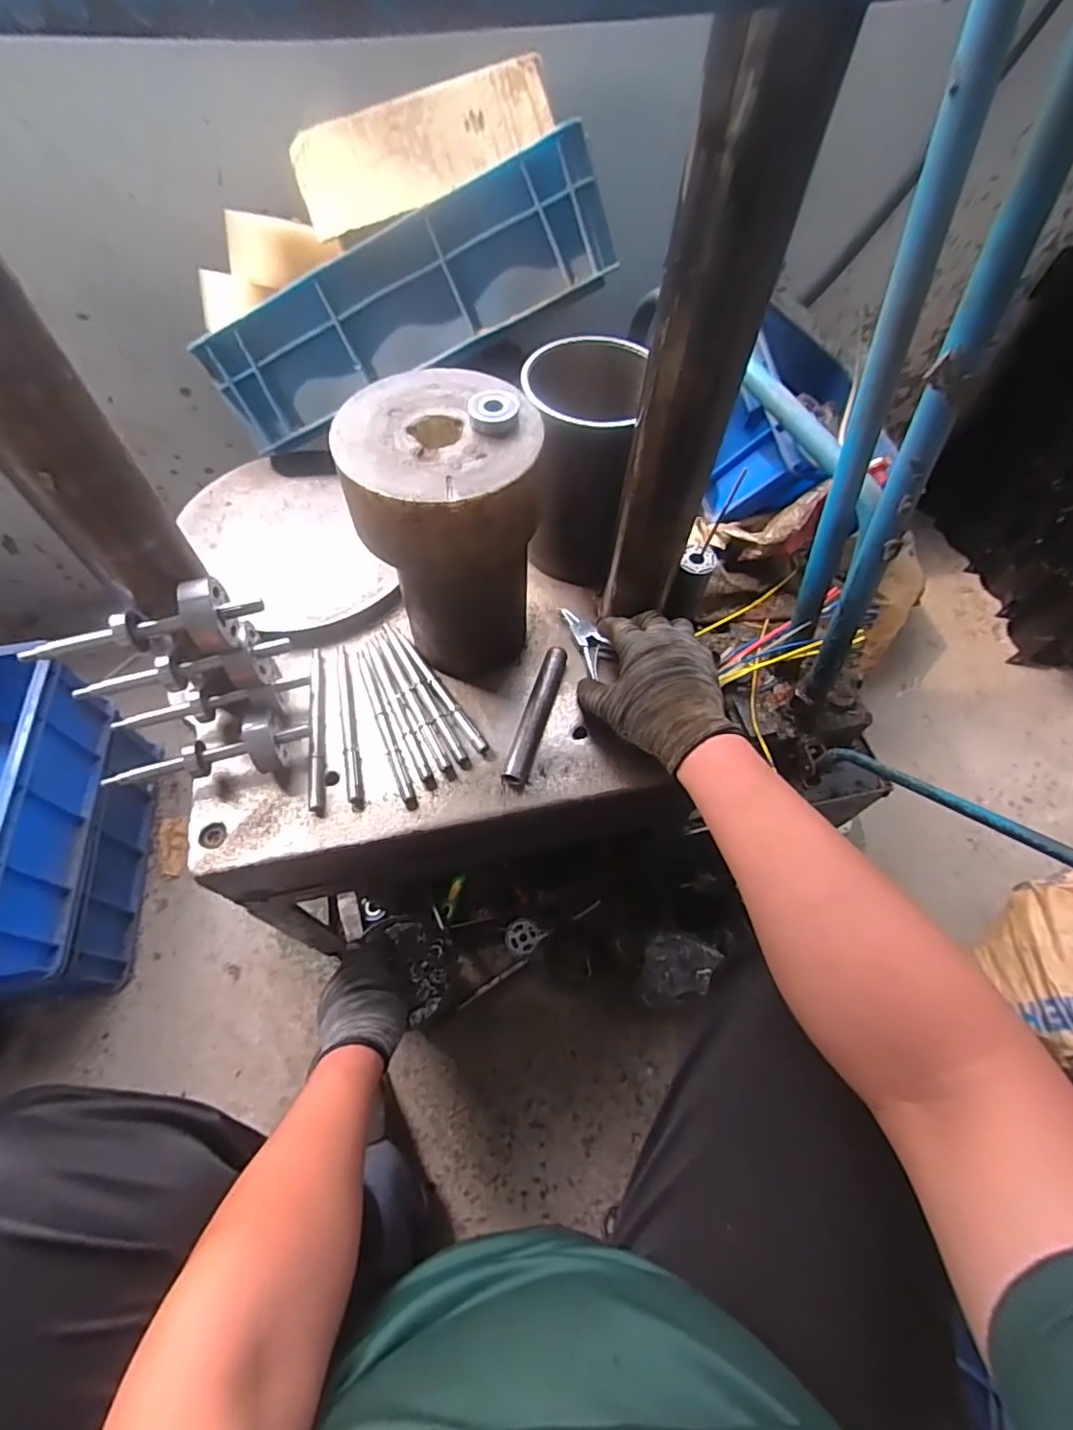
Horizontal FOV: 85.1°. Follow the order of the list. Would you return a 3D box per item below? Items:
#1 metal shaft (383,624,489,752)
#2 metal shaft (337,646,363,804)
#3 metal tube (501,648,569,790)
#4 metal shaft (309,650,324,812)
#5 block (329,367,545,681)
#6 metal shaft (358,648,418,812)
[{"bbox_3d":[-0.095,-0.029,0.547,0.011,0.014,0.162,-33,66,-19],"label":"metal shaft"},{"bbox_3d":[-0.171,0.004,0.532,0.011,0.010,0.159,-11,61,-8],"label":"metal shaft"},{"bbox_3d":[0.000,-0.001,0.539,0.021,0.020,0.144,16,61,7],"label":"metal tube"},{"bbox_3d":[-0.198,0.008,0.526,0.011,0.009,0.165,-8,60,-6],"label":"metal shaft"},{"bbox_3d":[-0.068,-0.144,0.493,0.144,0.214,0.142,-7,60,-5],"label":"block"},{"bbox_3d":[-0.138,0.010,0.532,0.012,0.011,0.165,-20,62,-12],"label":"metal shaft"}]

